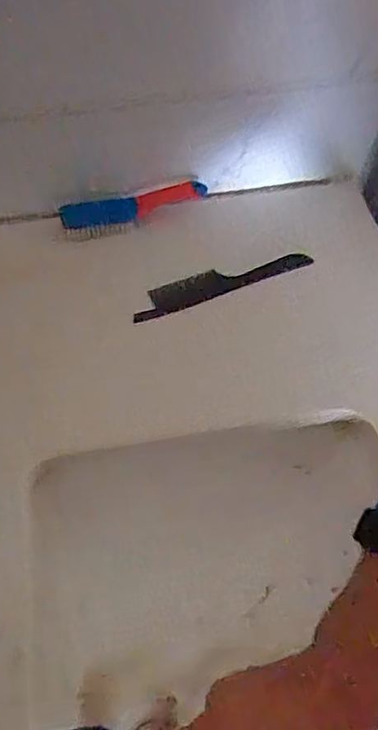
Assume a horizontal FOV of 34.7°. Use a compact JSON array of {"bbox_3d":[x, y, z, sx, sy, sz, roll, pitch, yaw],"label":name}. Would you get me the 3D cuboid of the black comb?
[{"bbox_3d":[0.033,-0.087,0.617,0.194,0.008,0.031,-20,66,-13],"label":"black comb"}]

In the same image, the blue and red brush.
[{"bbox_3d":[-0.055,-0.164,0.647,0.158,0.037,0.024,-17,57,-11],"label":"blue and red brush"}]

